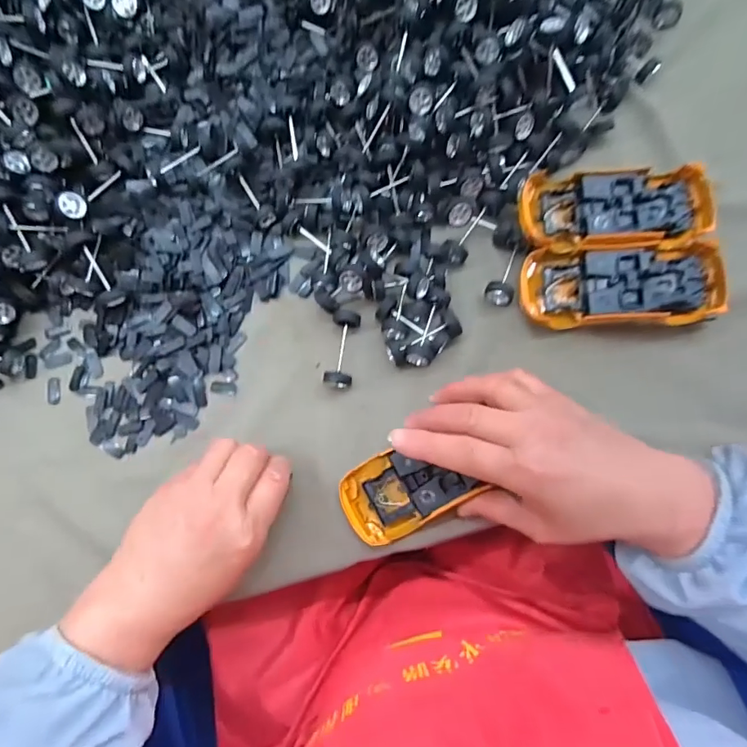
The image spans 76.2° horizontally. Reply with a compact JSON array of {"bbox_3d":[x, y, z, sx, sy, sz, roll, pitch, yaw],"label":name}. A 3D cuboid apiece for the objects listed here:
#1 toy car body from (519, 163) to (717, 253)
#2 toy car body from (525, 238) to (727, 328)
[{"bbox_3d":[0.168,-0.114,0.339,0.128,0.030,0.055,-3,80,1],"label":"toy car body"},{"bbox_3d":[0.171,-0.060,0.334,0.133,0.031,0.056,-2,83,2],"label":"toy car body"}]

